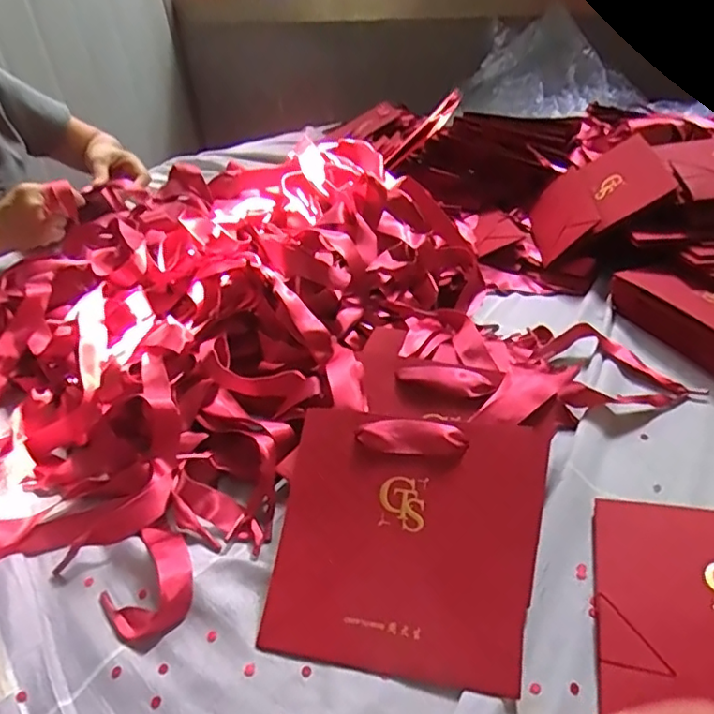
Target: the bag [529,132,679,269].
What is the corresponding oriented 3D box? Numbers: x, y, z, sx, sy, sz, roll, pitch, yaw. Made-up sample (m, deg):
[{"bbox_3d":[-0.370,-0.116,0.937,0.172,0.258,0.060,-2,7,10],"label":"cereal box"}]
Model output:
[{"bbox_3d":[0.251,-0.172,0.629,0.138,0.010,0.140,-30,30,29],"label":"bag"}]

